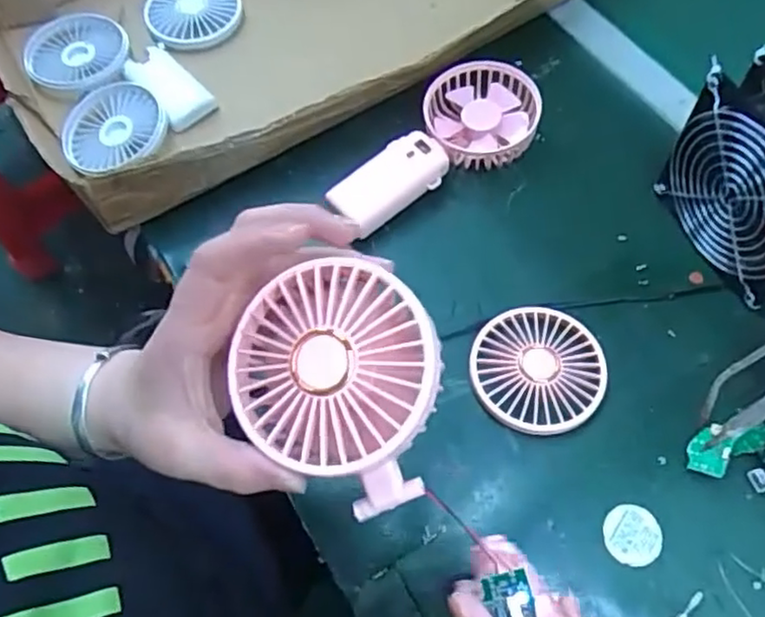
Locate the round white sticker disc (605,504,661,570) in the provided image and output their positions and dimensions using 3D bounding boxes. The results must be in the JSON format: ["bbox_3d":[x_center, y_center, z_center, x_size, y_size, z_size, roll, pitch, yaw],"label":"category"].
[{"bbox_3d":[0.151,0.137,0.405,0.034,0.004,0.035,0,69,1],"label":"round white sticker disc"}]

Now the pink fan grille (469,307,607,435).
[{"bbox_3d":[0.104,0.041,0.450,0.085,0.013,0.086,-1,62,1],"label":"pink fan grille"}]

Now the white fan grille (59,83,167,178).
[{"bbox_3d":[-0.223,-0.149,0.554,0.087,0.011,0.072,-30,80,2],"label":"white fan grille"}]

